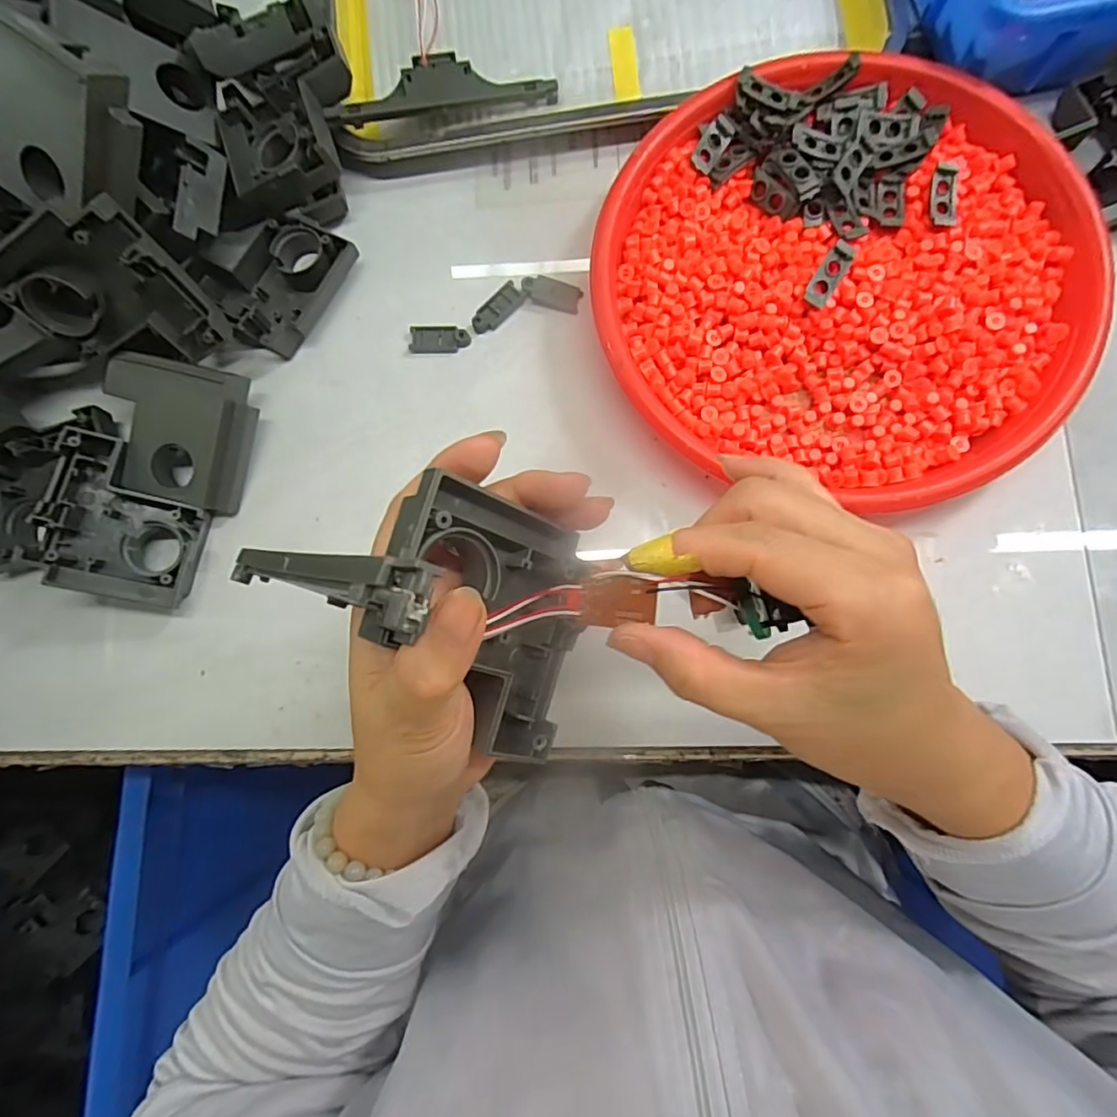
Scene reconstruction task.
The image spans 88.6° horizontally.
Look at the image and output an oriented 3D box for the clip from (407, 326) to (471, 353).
[{"bbox_3d":[-0.070,-0.130,0.337,0.036,0.004,0.016,1,82,4],"label":"clip"}]

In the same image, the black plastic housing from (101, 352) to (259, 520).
[{"bbox_3d":[-0.211,-0.071,0.317,0.077,0.024,0.072,16,89,-10],"label":"black plastic housing"}]

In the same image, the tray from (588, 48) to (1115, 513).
[{"bbox_3d":[0.148,-0.153,0.311,0.243,0.031,0.230,-1,82,4],"label":"tray"}]

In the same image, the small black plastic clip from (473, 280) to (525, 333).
[{"bbox_3d":[-0.037,-0.147,0.337,0.035,0.004,0.015,-43,81,-2],"label":"small black plastic clip"}]

